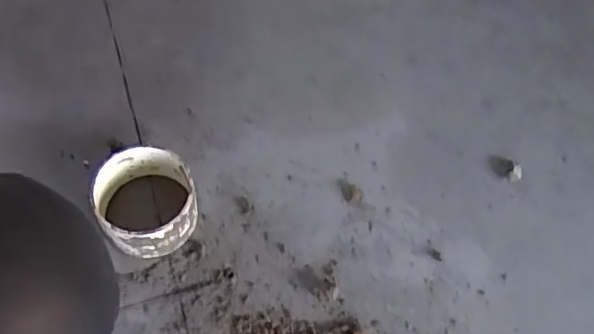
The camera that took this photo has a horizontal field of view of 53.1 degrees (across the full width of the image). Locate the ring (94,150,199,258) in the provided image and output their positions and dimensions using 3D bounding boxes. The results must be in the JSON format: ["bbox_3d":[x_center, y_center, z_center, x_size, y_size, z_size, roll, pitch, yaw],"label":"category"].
[{"bbox_3d":[-0.172,0.044,0.683,0.108,0.086,0.111,3,62,-5],"label":"ring"}]

